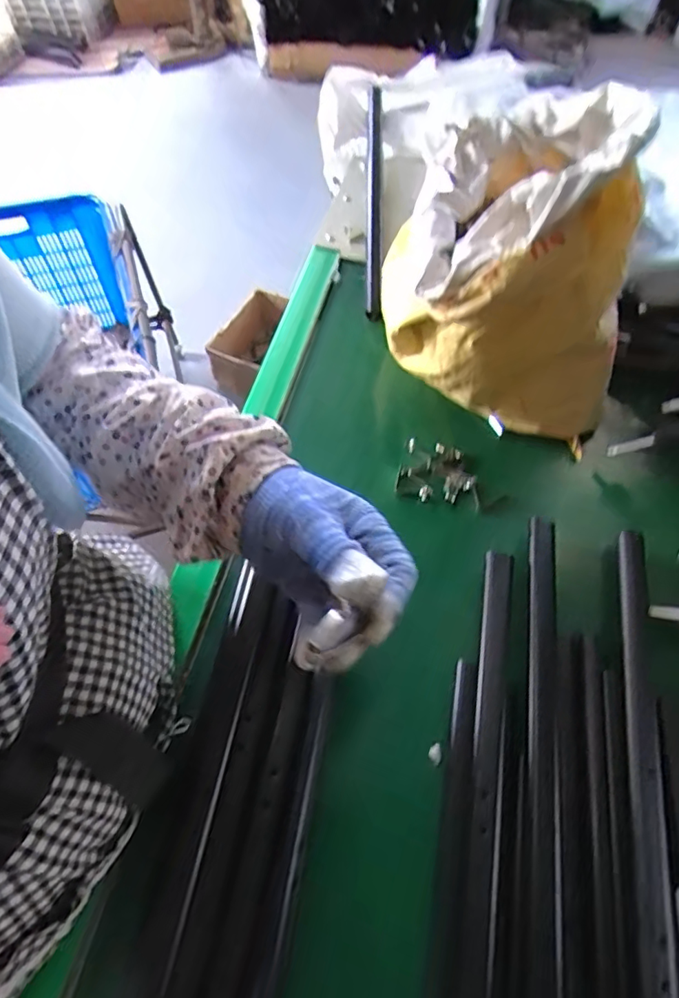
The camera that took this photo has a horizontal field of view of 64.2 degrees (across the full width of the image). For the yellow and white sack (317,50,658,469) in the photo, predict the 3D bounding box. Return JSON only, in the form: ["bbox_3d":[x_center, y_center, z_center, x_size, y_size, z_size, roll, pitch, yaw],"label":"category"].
[{"bbox_3d":[0.141,-0.200,0.504,0.183,0.261,0.239,-20,60,-12],"label":"yellow and white sack"}]

